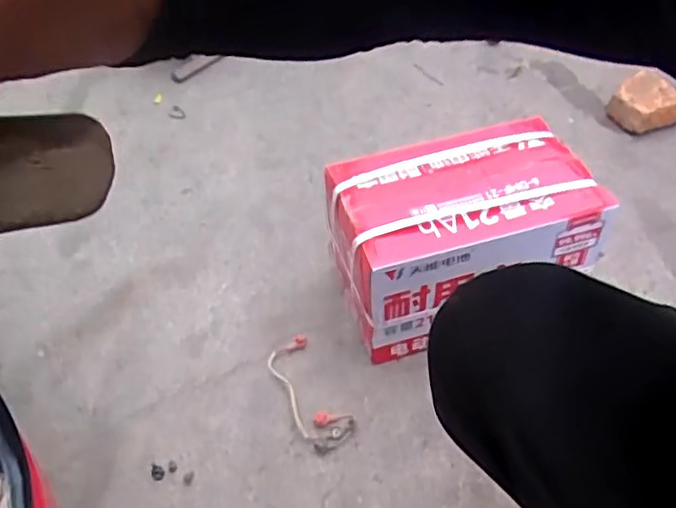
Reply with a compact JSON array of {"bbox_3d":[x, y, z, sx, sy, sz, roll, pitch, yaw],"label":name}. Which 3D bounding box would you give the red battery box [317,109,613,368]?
[{"bbox_3d":[0.158,-0.016,0.837,0.310,0.222,0.181,-12,44,-9],"label":"red battery box"}]

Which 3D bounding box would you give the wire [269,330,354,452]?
[{"bbox_3d":[-0.038,0.181,0.801,0.064,0.019,0.164,-23,49,-17],"label":"wire"}]

